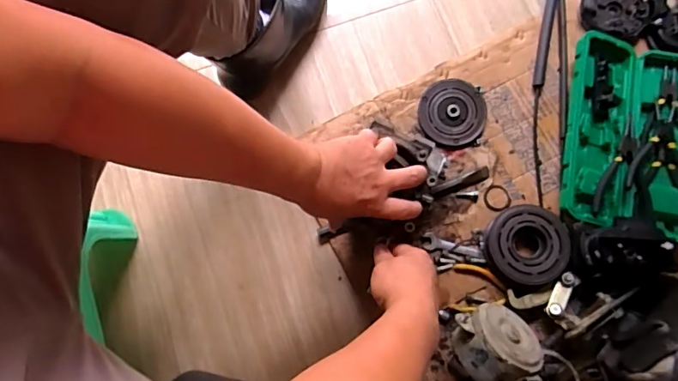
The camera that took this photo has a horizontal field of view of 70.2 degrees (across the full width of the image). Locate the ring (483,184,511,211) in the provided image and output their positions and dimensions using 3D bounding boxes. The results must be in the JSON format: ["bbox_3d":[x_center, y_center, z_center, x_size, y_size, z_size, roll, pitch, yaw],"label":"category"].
[{"bbox_3d":[0.239,0.012,0.726,0.042,0.007,0.040,0,78,1],"label":"ring"}]

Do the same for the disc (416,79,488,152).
[{"bbox_3d":[0.175,-0.119,0.743,0.100,0.012,0.111,17,79,5],"label":"disc"}]

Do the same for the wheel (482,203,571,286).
[{"bbox_3d":[0.263,0.078,0.685,0.110,0.041,0.107,0,78,1],"label":"wheel"}]

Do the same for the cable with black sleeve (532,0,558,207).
[{"bbox_3d":[0.337,-0.271,0.767,0.030,0.020,0.588,9,78,3],"label":"cable with black sleeve"}]

